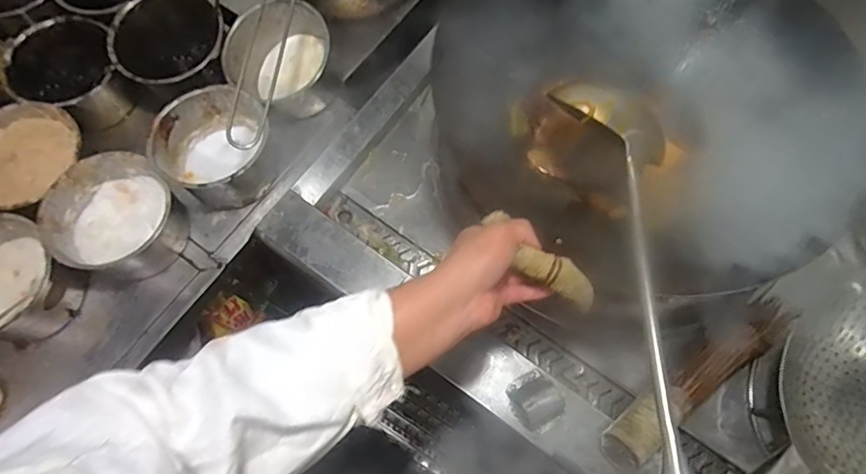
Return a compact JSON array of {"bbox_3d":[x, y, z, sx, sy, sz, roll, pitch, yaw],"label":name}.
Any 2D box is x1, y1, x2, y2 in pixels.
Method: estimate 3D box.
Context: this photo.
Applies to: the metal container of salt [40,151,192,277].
[{"bbox_3d":[-0.407,-0.021,0.691,0.137,0.095,0.148,0,71,0],"label":"metal container of salt"}]

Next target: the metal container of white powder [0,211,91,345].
[{"bbox_3d":[-0.532,0.059,0.661,0.149,0.082,0.152,19,72,7],"label":"metal container of white powder"}]

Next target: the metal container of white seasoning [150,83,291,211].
[{"bbox_3d":[-0.292,-0.124,0.717,0.145,0.089,0.149,0,71,0],"label":"metal container of white seasoning"}]

